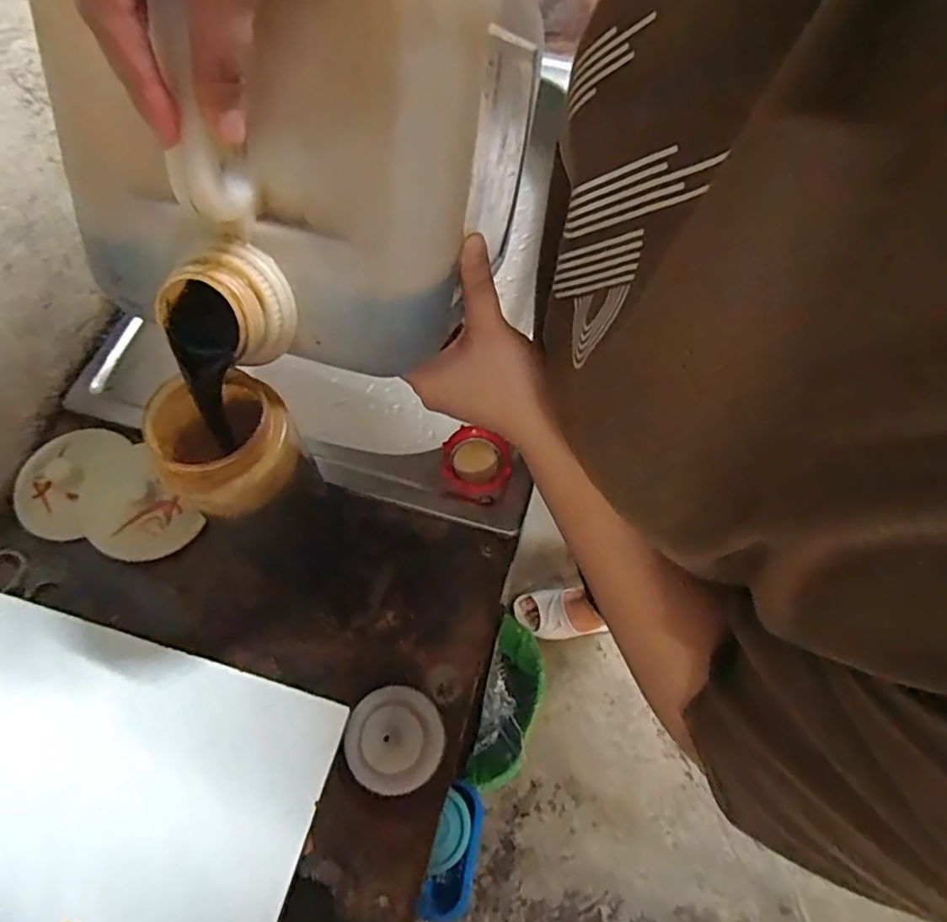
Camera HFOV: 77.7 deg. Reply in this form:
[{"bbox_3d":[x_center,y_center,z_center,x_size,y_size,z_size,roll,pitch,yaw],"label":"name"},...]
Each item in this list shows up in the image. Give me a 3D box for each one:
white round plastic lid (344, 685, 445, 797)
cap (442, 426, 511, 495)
[{"bbox_3d":[-0.051,0.181,0.384,0.060,0.023,0.063,-26,69,-12],"label":"white round plastic lid"},{"bbox_3d":[0.002,0.000,0.482,0.054,0.018,0.053,1,66,-1],"label":"cap"}]

